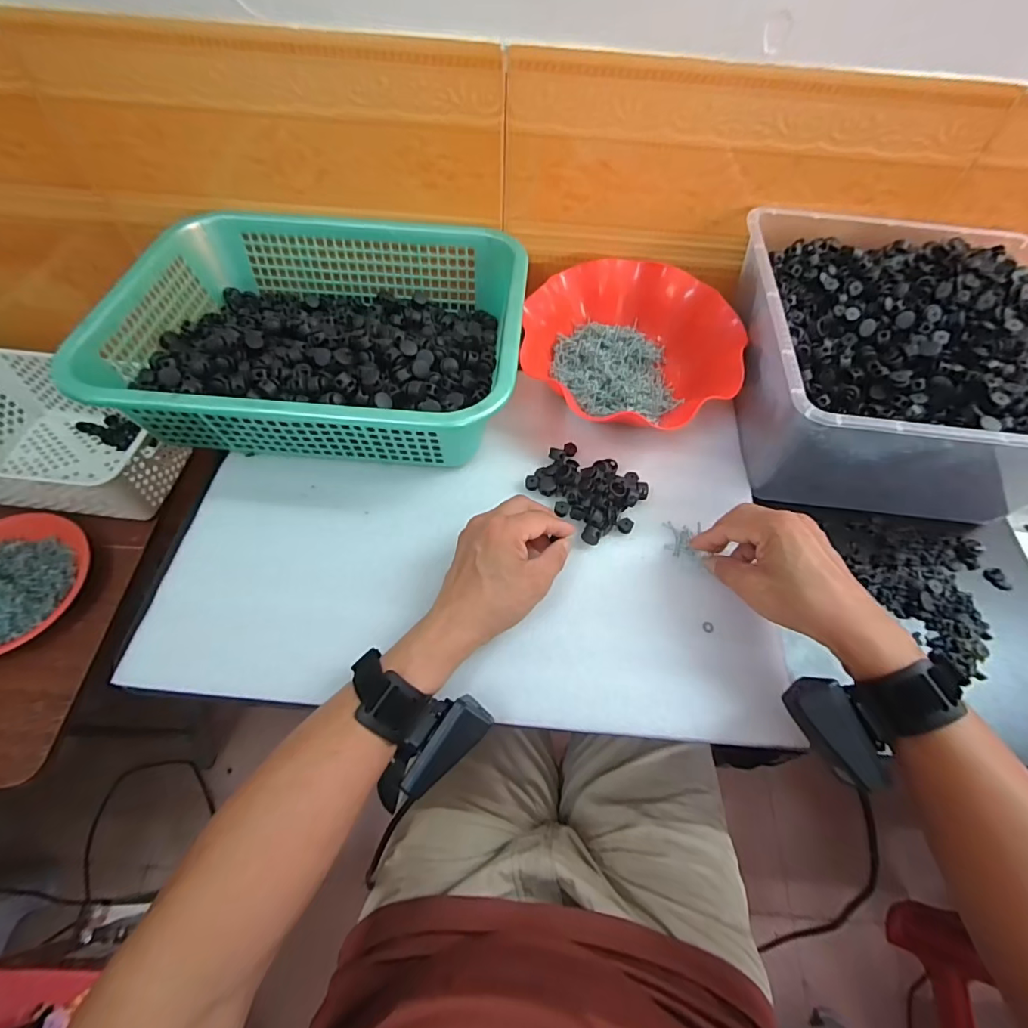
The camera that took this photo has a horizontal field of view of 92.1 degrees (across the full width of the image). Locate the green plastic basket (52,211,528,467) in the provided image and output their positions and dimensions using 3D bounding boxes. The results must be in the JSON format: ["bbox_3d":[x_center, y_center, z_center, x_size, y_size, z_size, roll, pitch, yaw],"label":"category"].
[{"bbox_3d":[-0.188,-0.187,0.514,0.388,0.107,0.303,4,60,0],"label":"green plastic basket"}]

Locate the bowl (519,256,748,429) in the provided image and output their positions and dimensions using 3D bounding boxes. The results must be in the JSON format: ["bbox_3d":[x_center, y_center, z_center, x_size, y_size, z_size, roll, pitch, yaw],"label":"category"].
[{"bbox_3d":[0.120,-0.174,0.539,0.226,0.081,0.198,8,59,2],"label":"bowl"}]

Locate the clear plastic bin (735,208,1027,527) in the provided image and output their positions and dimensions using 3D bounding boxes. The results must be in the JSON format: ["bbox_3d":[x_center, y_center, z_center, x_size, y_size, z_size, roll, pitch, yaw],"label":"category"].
[{"bbox_3d":[0.371,-0.143,0.497,0.295,0.145,0.299,6,59,1],"label":"clear plastic bin"}]

